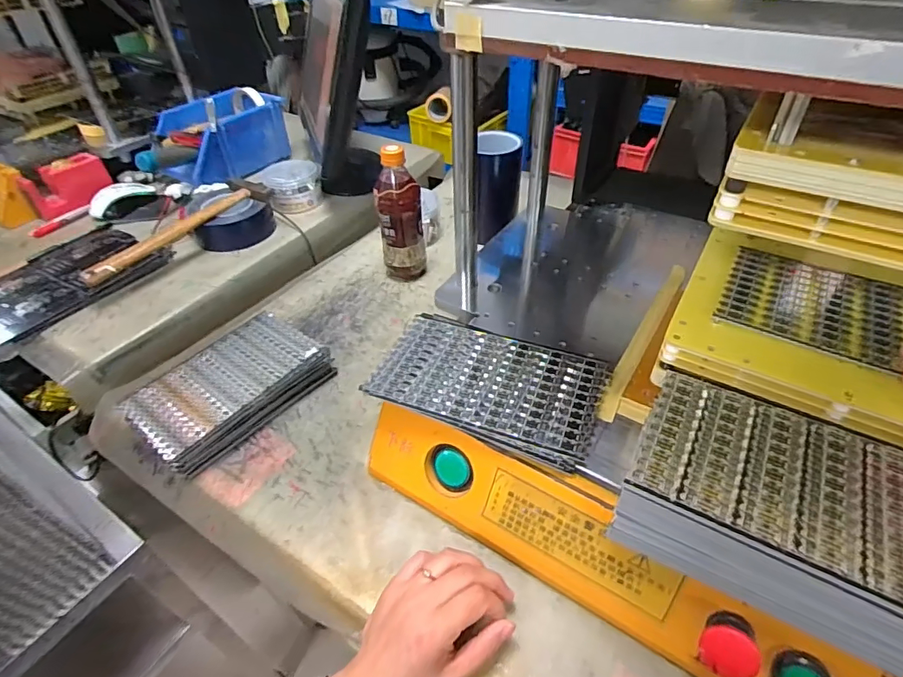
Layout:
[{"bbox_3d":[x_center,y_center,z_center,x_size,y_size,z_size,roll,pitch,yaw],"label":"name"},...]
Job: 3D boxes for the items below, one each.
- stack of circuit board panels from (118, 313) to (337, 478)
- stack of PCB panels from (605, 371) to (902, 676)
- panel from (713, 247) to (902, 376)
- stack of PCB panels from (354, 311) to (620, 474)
[{"bbox_3d":[-0.253,0.054,0.572,0.129,0.046,0.198,30,52,30],"label":"stack of circuit board panels"},{"bbox_3d":[0.222,0.123,0.336,0.195,0.079,0.125,21,48,23],"label":"stack of PCB panels"},{"bbox_3d":[0.324,-0.022,0.399,0.185,0.006,0.121,20,47,22],"label":"panel"},{"bbox_3d":[0.035,0.038,0.462,0.203,0.009,0.124,18,47,20],"label":"stack of PCB panels"}]

